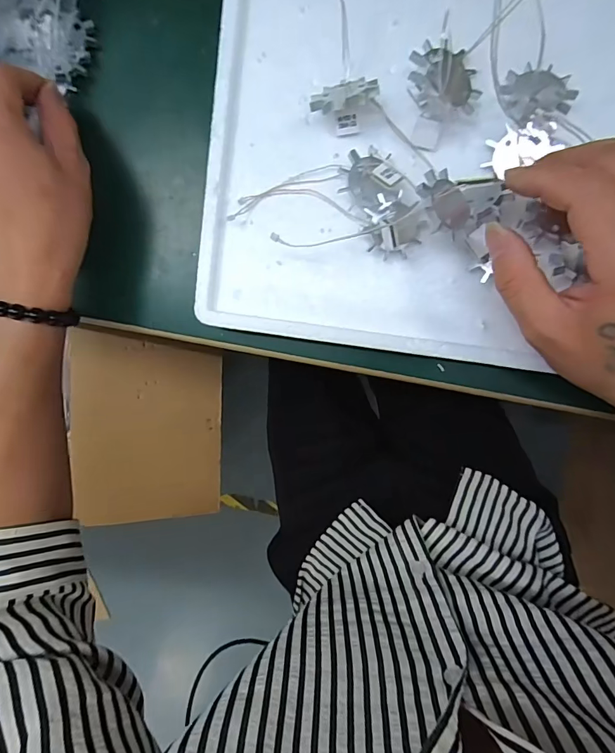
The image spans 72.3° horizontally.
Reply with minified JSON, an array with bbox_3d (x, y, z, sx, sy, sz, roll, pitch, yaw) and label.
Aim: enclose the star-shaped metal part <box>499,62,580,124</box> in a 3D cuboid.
[{"bbox_3d":[0.132,-0.163,0.240,0.038,0.011,0.033,-14,92,9],"label":"star-shaped metal part"}]

